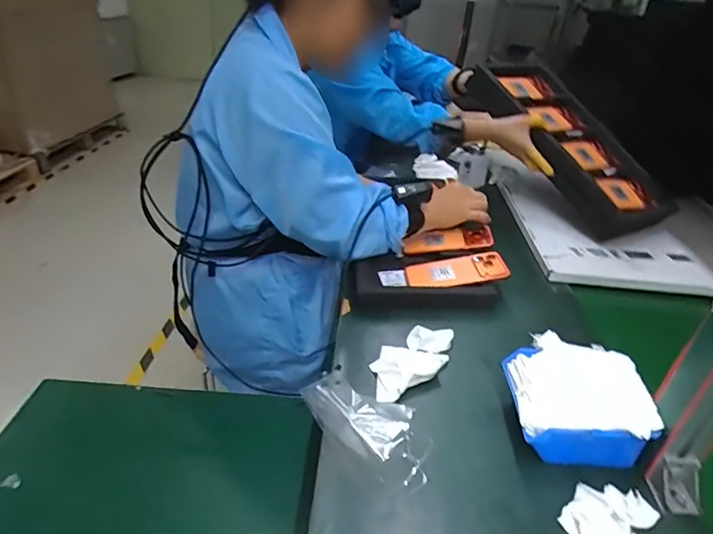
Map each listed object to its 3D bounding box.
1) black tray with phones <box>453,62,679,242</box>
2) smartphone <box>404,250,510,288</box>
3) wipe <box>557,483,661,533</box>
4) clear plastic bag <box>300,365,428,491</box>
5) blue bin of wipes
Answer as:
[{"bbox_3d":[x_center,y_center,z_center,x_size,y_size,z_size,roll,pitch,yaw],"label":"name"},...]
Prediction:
[{"bbox_3d":[0.442,-0.267,1.005,0.221,0.081,0.482,-21,69,-32],"label":"black tray with phones"},{"bbox_3d":[0.168,0.004,0.797,0.166,0.012,0.077,-8,38,3],"label":"smartphone"},{"bbox_3d":[0.242,0.247,0.460,0.090,0.024,0.062,-19,40,-31],"label":"wipe"},{"bbox_3d":[0.017,0.181,0.554,0.174,0.018,0.087,29,41,33],"label":"clear plastic bag"},{"bbox_3d":[0.251,0.153,0.554,0.140,0.080,0.146,7,33,4],"label":"blue bin of wipes"}]

